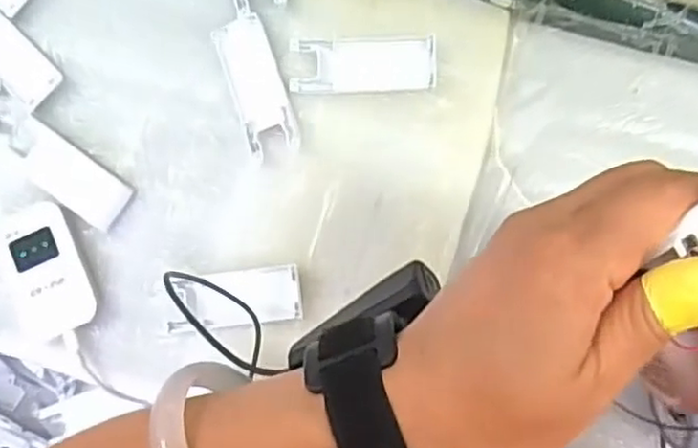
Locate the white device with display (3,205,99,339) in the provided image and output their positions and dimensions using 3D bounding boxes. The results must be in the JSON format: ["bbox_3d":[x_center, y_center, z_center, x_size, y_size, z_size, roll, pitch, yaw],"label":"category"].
[{"bbox_3d":[-0.233,0.034,0.520,0.062,0.017,0.100,-17,84,4],"label":"white device with display"}]

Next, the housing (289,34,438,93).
[{"bbox_3d":[0.011,-0.116,0.499,0.105,0.007,0.039,0,85,6],"label":"housing"}]

